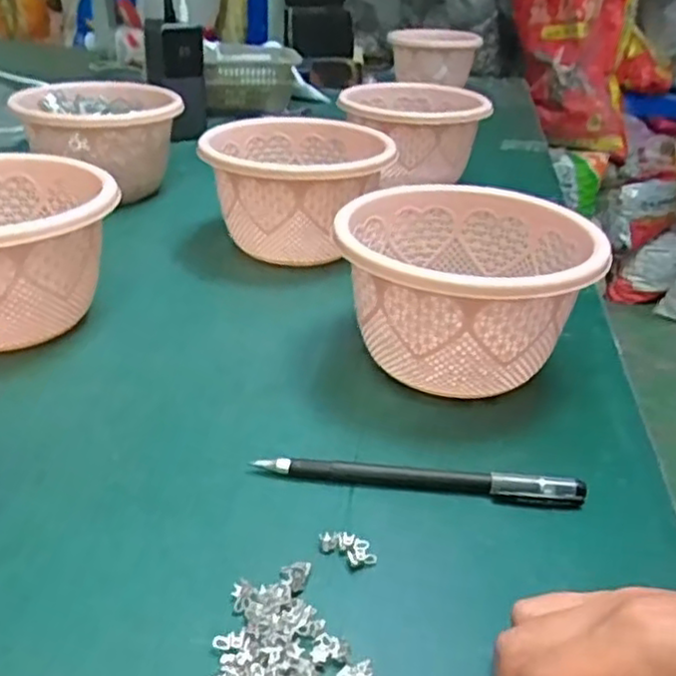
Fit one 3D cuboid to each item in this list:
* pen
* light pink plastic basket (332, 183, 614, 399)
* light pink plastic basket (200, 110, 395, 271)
[{"bbox_3d":[0.039,0.066,0.334,0.151,0.011,0.010,6,30,3],"label":"pen"},{"bbox_3d":[0.070,-0.023,0.412,0.134,0.090,0.141,11,31,12],"label":"light pink plastic basket"},{"bbox_3d":[-0.032,-0.114,0.557,0.134,0.086,0.138,6,30,4],"label":"light pink plastic basket"}]

